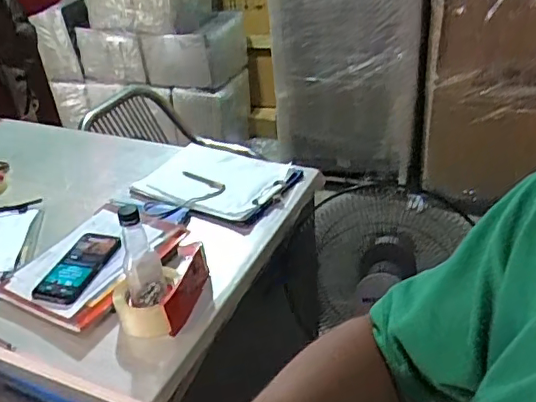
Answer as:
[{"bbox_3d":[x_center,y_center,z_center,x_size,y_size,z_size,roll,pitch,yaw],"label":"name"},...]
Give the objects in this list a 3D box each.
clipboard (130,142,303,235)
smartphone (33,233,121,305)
[{"bbox_3d":[-0.114,-0.040,1.209,0.315,0.033,0.230,13,38,26],"label":"clipboard"},{"bbox_3d":[-0.328,0.113,0.977,0.086,0.012,0.173,11,42,14],"label":"smartphone"}]

